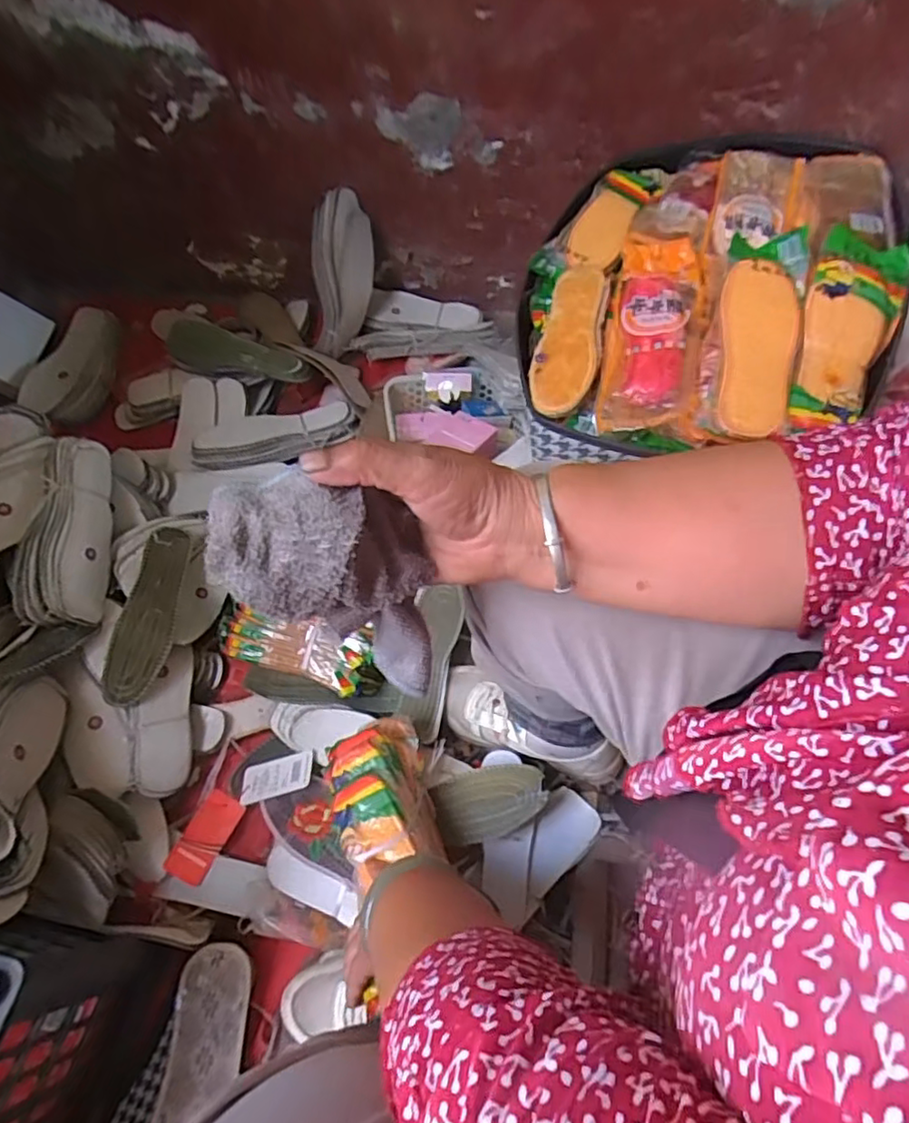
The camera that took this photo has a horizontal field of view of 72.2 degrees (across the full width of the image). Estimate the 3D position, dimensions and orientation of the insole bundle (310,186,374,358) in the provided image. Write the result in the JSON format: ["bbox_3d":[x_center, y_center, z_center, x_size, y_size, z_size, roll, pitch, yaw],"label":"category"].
[{"bbox_3d":[-0.177,-0.451,0.988,0.080,0.237,0.072,8,21,5],"label":"insole bundle"}]

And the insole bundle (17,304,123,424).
[{"bbox_3d":[-0.615,-0.322,1.015,0.110,0.048,0.230,7,61,4],"label":"insole bundle"}]

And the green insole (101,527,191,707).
[{"bbox_3d":[-0.367,0.061,0.756,0.061,0.008,0.224,19,57,-24],"label":"green insole"}]

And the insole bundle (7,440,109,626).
[{"bbox_3d":[-0.469,-0.035,0.768,0.092,0.055,0.233,17,61,-35],"label":"insole bundle"}]

